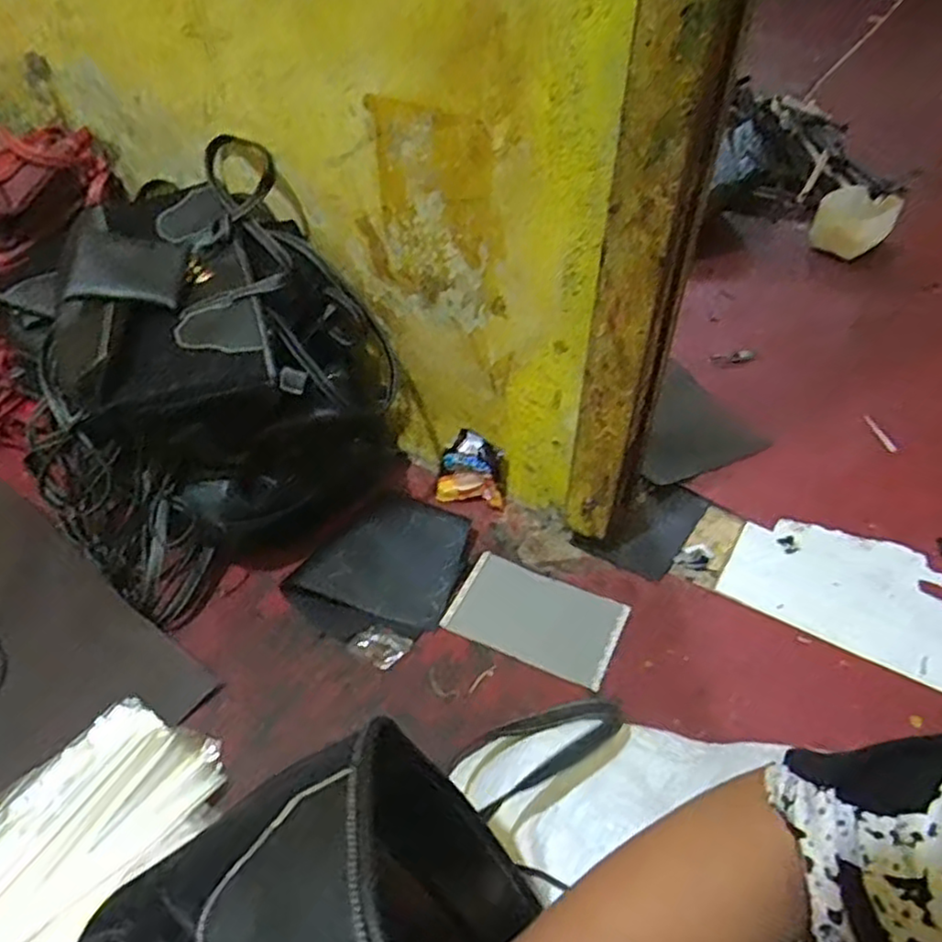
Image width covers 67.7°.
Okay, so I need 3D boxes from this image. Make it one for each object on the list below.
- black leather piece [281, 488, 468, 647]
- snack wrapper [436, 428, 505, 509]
[{"bbox_3d":[-0.097,0.118,0.888,0.240,0.056,0.175,-33,53,-31],"label":"black leather piece"},{"bbox_3d":[0.001,-0.004,0.999,0.097,0.108,0.025,10,26,14],"label":"snack wrapper"}]

